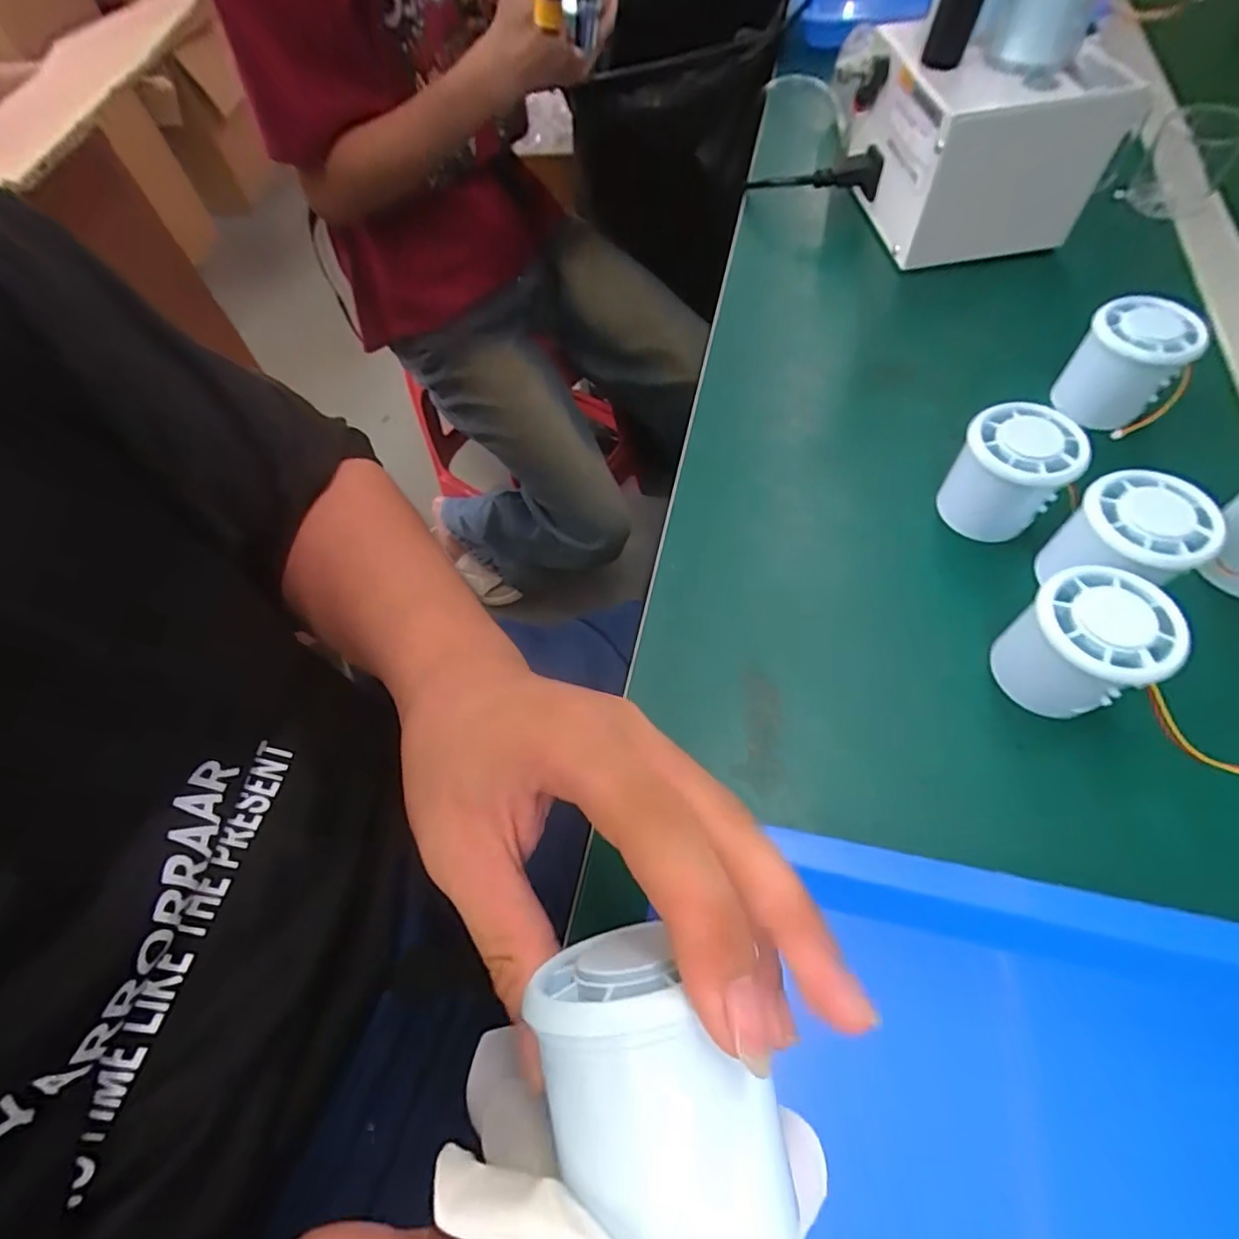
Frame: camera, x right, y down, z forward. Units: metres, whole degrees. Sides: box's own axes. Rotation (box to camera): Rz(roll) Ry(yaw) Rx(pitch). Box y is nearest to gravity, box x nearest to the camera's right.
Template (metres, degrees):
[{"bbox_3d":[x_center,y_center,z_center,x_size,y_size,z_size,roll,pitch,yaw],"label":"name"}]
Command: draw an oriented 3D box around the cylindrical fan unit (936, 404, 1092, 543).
[{"bbox_3d":[0.218,-0.083,0.330,0.054,0.053,0.051,-2,61,3],"label":"cylindrical fan unit"}]

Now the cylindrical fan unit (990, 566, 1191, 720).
[{"bbox_3d":[0.216,0.013,0.278,0.054,0.053,0.055,-2,61,3],"label":"cylindrical fan unit"}]

